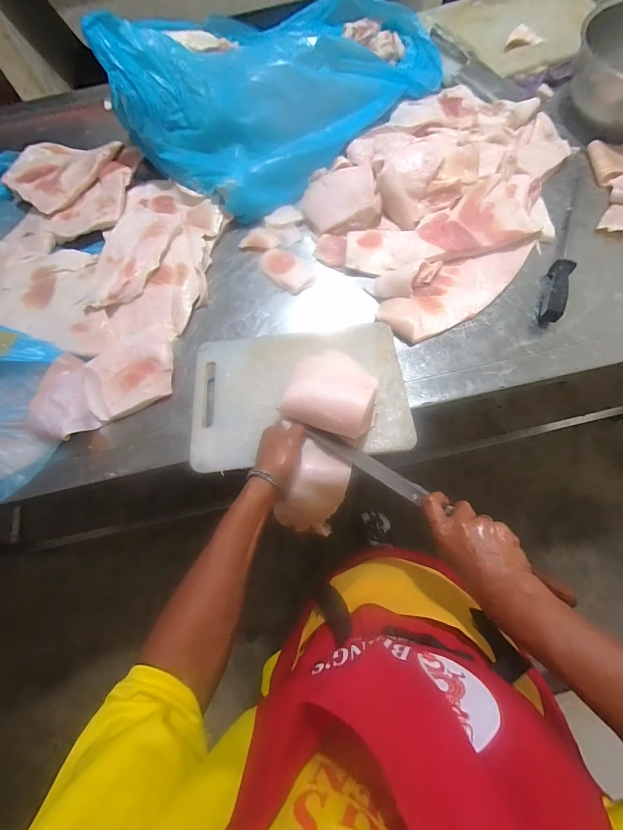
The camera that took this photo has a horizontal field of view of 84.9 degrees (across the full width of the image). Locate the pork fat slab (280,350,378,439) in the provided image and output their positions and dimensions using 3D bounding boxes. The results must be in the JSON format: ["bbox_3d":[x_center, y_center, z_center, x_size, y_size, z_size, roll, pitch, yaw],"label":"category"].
[{"bbox_3d":[0.033,-0.037,0.511,0.129,0.093,0.134,11,72,7],"label":"pork fat slab"}]

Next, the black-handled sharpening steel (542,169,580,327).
[{"bbox_3d":[0.469,-0.328,0.622,0.025,0.032,0.374,19,73,10],"label":"black-handled sharpening steel"}]

